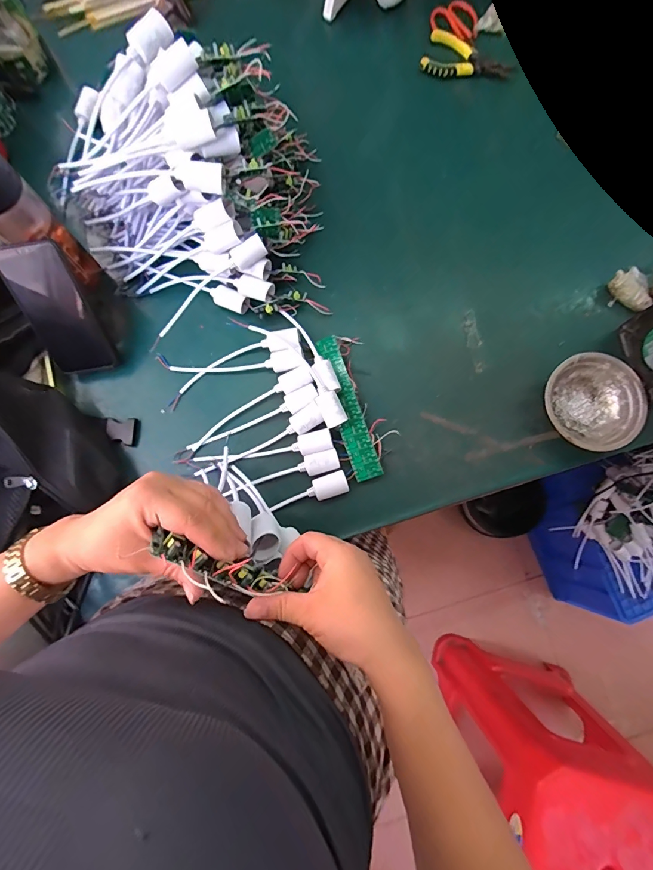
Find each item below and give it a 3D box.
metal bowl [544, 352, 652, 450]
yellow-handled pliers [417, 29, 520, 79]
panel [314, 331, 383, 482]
[{"bbox_3d":[0.358,-0.043,0.540,0.124,0.039,0.126,0,80,1],"label":"metal bowl"},{"bbox_3d":[0.235,-0.613,0.655,0.146,0.018,0.079,20,80,4],"label":"yellow-handled pliers"},{"bbox_3d":[0.027,-0.038,0.546,0.036,0.019,0.204,-18,80,-3],"label":"panel"}]

